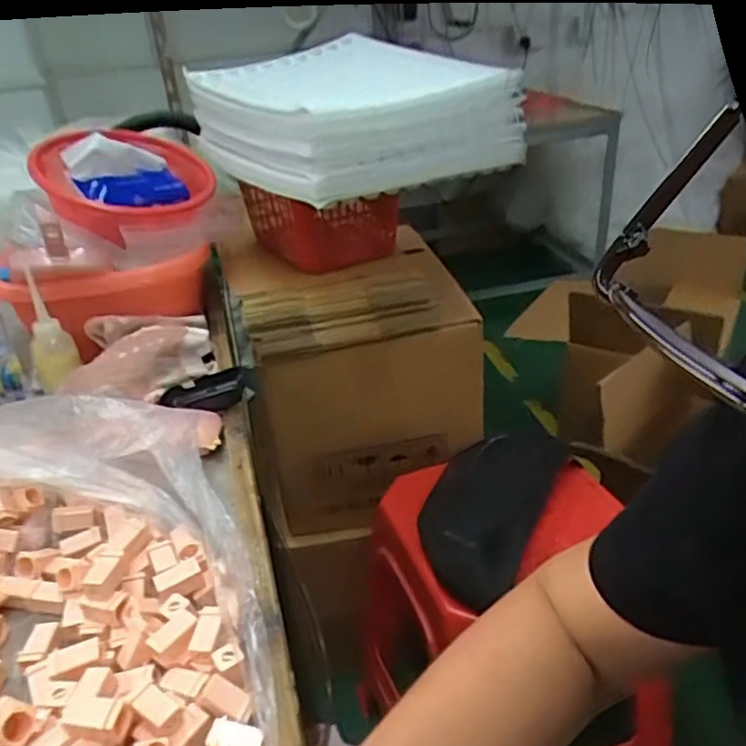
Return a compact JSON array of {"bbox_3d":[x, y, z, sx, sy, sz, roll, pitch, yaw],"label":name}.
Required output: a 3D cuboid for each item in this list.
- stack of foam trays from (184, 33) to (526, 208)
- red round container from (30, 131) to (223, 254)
[{"bbox_3d":[-0.030,-0.341,0.900,0.359,0.109,0.373,-15,32,-17],"label":"stack of foam trays"},{"bbox_3d":[-0.320,-0.247,0.890,0.206,0.139,0.201,-12,31,-13],"label":"red round container"}]

